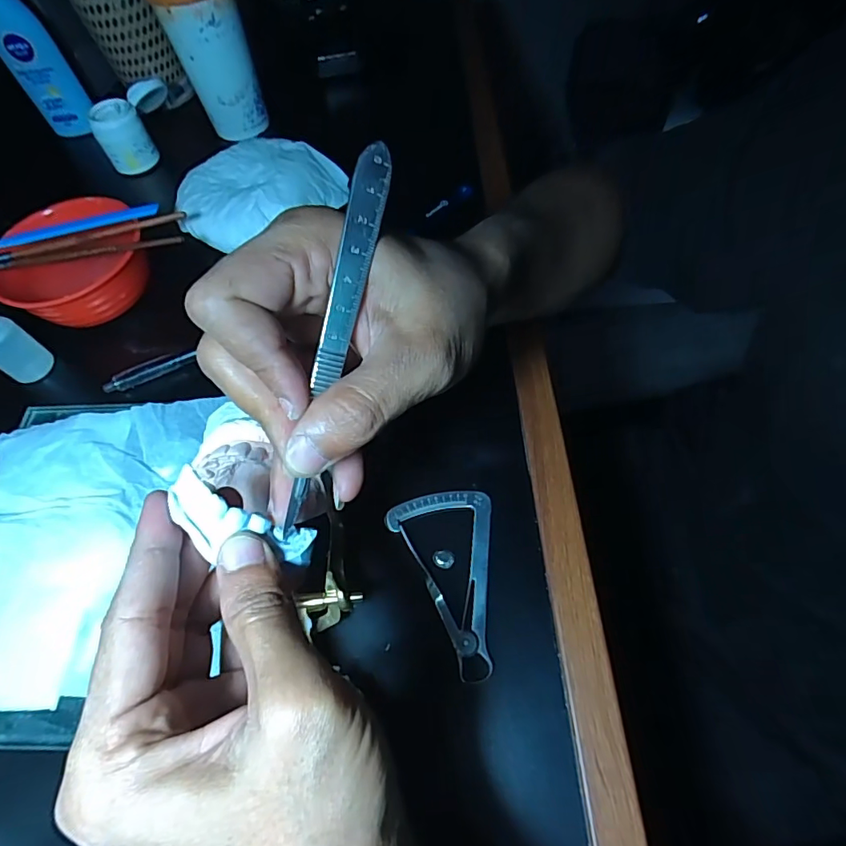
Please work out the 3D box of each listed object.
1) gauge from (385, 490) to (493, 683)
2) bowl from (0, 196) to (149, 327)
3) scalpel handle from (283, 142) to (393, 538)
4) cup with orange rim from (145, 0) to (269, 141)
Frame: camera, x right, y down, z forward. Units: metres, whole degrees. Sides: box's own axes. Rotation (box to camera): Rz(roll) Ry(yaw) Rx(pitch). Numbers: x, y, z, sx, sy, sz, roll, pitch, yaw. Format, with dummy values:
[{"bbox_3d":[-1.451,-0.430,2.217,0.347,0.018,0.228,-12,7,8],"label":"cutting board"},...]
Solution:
[{"bbox_3d":[0.008,0.084,0.276,0.060,0.007,0.099,2,61,4],"label":"gauge"},{"bbox_3d":[-0.263,-0.115,0.380,0.102,0.056,0.090,-39,66,-17],"label":"bowl"},{"bbox_3d":[-0.030,-0.025,0.174,0.013,0.004,0.138,8,100,-30],"label":"scalpel handle"},{"bbox_3d":[-0.190,-0.346,0.465,0.064,0.122,0.072,-7,61,-1],"label":"cup with orange rim"}]

